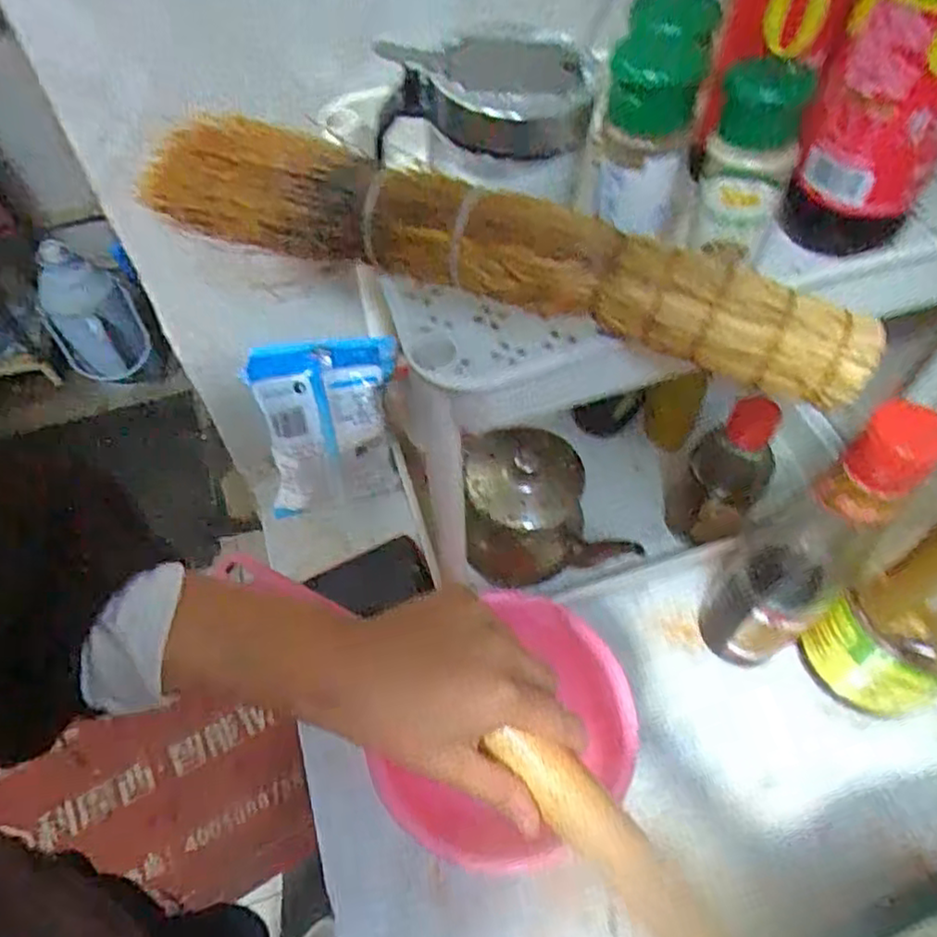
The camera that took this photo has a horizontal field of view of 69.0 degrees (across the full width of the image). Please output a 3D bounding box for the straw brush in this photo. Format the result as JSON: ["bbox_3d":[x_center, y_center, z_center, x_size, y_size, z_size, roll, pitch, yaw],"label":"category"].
[{"bbox_3d":[-0.004,-0.090,0.275,0.306,0.039,0.034,21,59,14],"label":"straw brush"}]

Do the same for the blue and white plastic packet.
[{"bbox_3d":[-0.109,-0.025,0.537,0.105,0.158,0.020,-7,38,-9],"label":"blue and white plastic packet"}]

